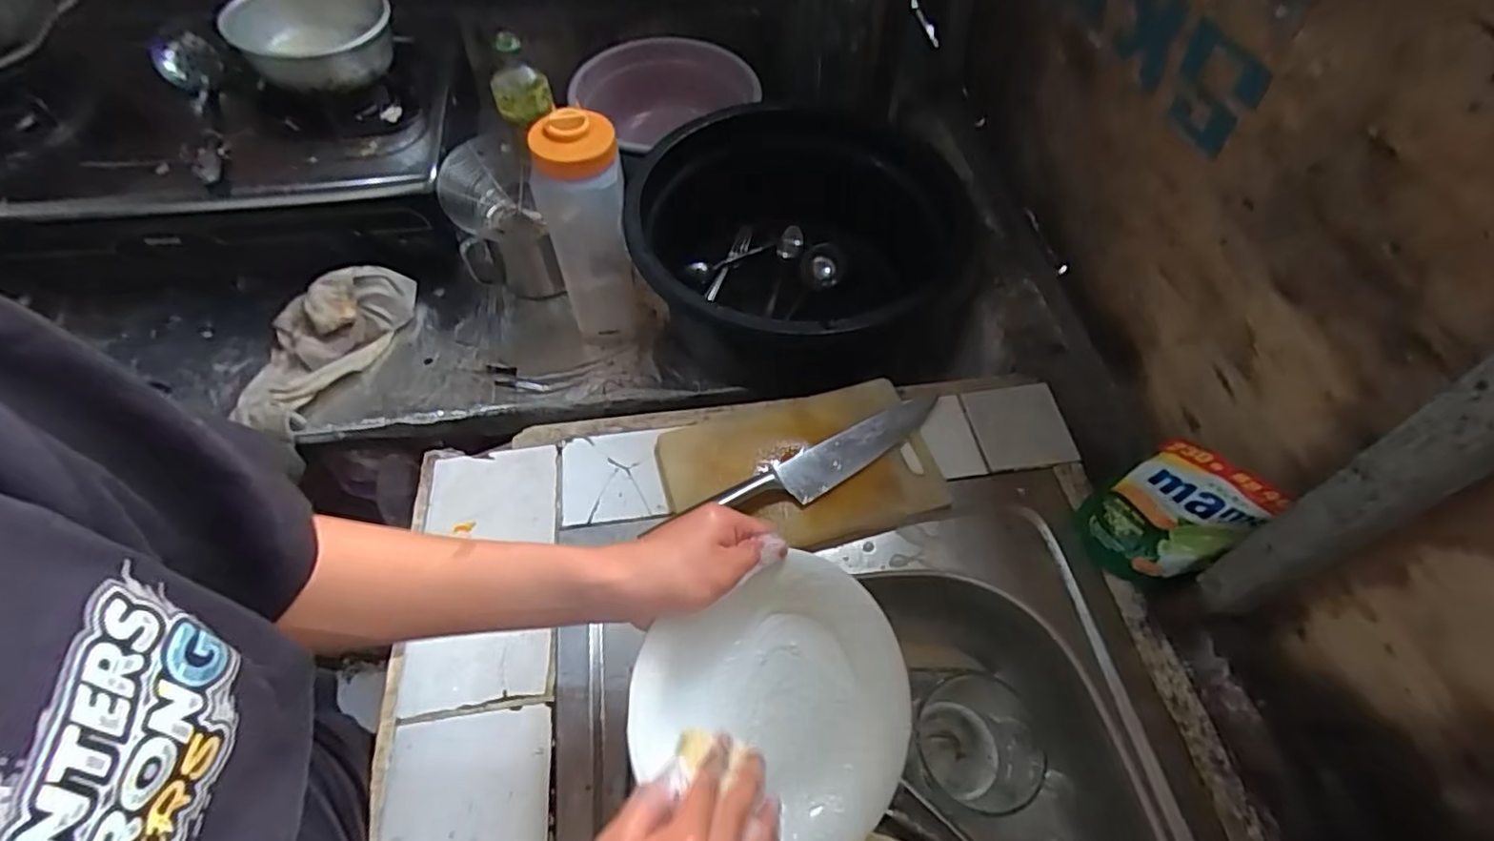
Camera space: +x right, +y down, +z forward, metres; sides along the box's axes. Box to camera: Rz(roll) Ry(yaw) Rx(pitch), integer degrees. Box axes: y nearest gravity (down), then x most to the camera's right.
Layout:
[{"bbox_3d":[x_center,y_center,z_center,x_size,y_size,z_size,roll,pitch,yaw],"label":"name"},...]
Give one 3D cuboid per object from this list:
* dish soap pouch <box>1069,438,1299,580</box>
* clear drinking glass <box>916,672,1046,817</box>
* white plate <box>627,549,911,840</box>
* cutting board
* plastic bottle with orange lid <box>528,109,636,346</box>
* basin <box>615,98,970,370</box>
[{"bbox_3d":[0.326,0.078,0.504,0.090,0.154,0.029,39,63,23],"label":"dish soap pouch"},{"bbox_3d":[0.200,0.275,0.559,0.097,0.075,0.096,1,57,-1],"label":"clear drinking glass"},{"bbox_3d":[0.026,0.180,0.429,0.188,0.023,0.172,8,70,-22],"label":"white plate"},{"bbox_3d":[0.049,0.044,0.603,0.247,0.022,0.152,-12,56,-9],"label":"cutting board"},{"bbox_3d":[-0.205,-0.237,0.841,0.095,0.299,0.123,-15,58,-11],"label":"plastic bottle with orange lid"},{"bbox_3d":[0.068,-0.213,0.883,0.429,0.227,0.402,1,57,-1],"label":"basin"}]

